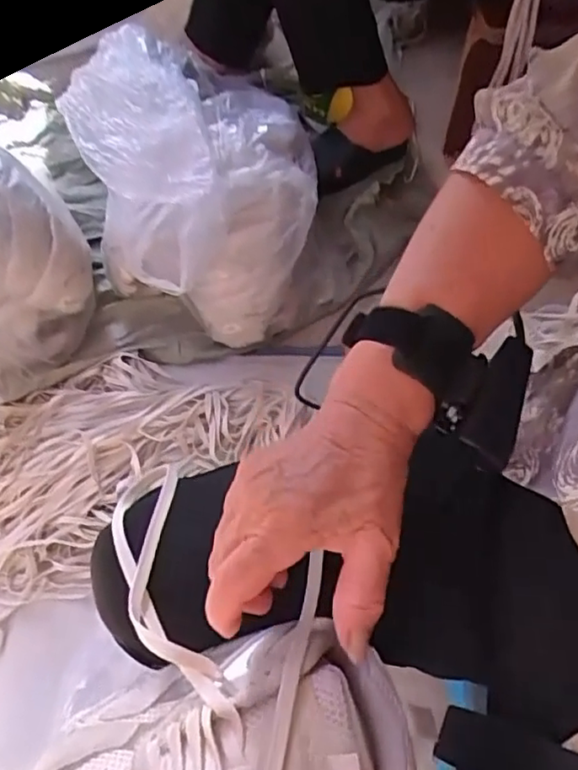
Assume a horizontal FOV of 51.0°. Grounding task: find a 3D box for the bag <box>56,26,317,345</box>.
[{"bbox_3d":[-0.146,-0.342,0.924,0.326,0.220,0.521,-17,63,-7],"label":"bag"}]

